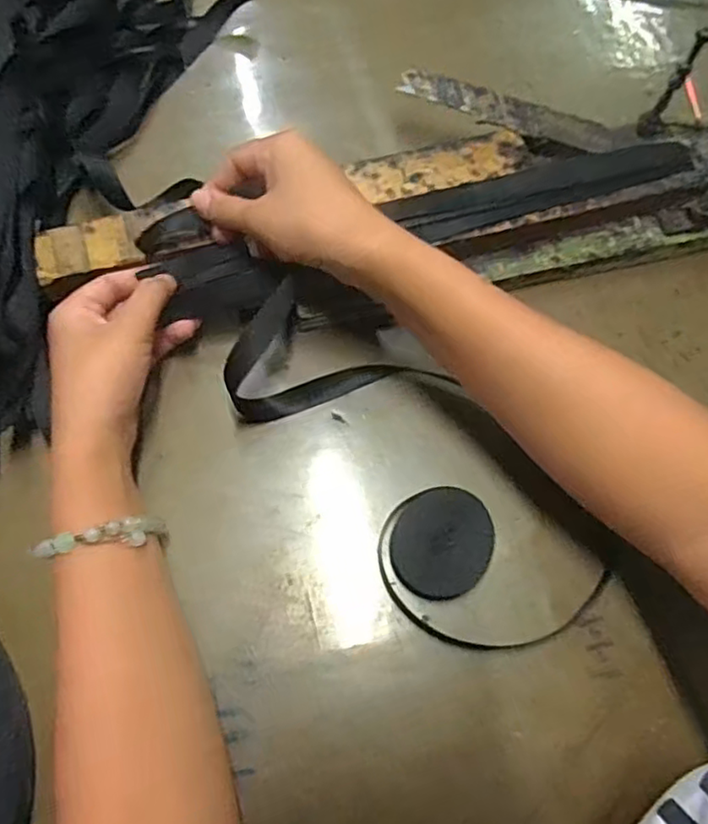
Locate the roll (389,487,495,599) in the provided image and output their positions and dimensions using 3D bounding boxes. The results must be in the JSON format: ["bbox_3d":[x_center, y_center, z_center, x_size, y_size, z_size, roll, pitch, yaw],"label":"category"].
[{"bbox_3d":[0.050,0.075,0.364,0.055,0.017,0.059,0,71,-1],"label":"roll"}]

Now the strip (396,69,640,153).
[{"bbox_3d":[0.111,-0.204,0.430,0.163,0.006,0.032,17,69,5],"label":"strip"}]

